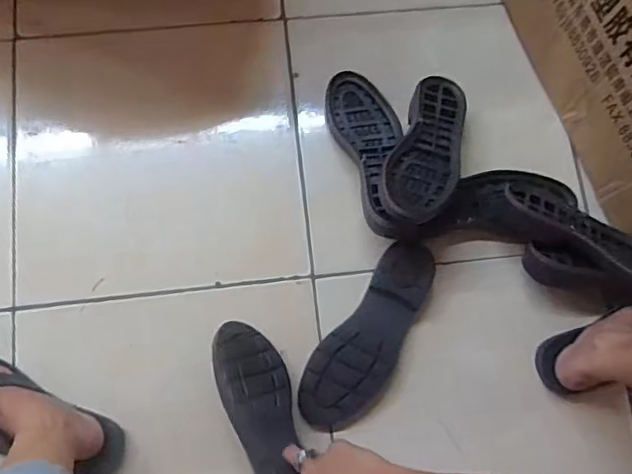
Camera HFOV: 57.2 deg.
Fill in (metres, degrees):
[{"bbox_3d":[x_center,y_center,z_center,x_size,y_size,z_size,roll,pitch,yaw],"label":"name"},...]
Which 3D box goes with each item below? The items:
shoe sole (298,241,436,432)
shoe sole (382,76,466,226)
[{"bbox_3d":[0.074,0.130,0.754,0.098,0.030,0.259,36,78,5],"label":"shoe sole"},{"bbox_3d":[0.149,-0.119,0.767,0.091,0.029,0.249,18,55,5],"label":"shoe sole"}]

